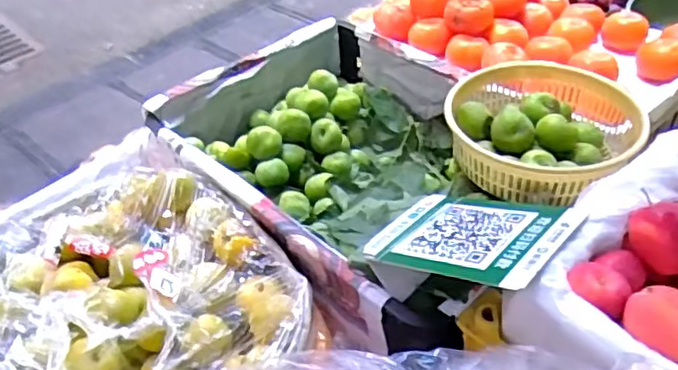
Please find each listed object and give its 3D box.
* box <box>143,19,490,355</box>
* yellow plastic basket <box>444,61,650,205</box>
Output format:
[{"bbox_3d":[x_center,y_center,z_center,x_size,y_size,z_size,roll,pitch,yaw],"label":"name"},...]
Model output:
[{"bbox_3d":[0.030,-0.024,0.759,0.337,0.120,0.486,-32,50,-26],"label":"box"},{"bbox_3d":[0.212,-0.055,0.658,0.190,0.075,0.189,-2,43,2],"label":"yellow plastic basket"}]

